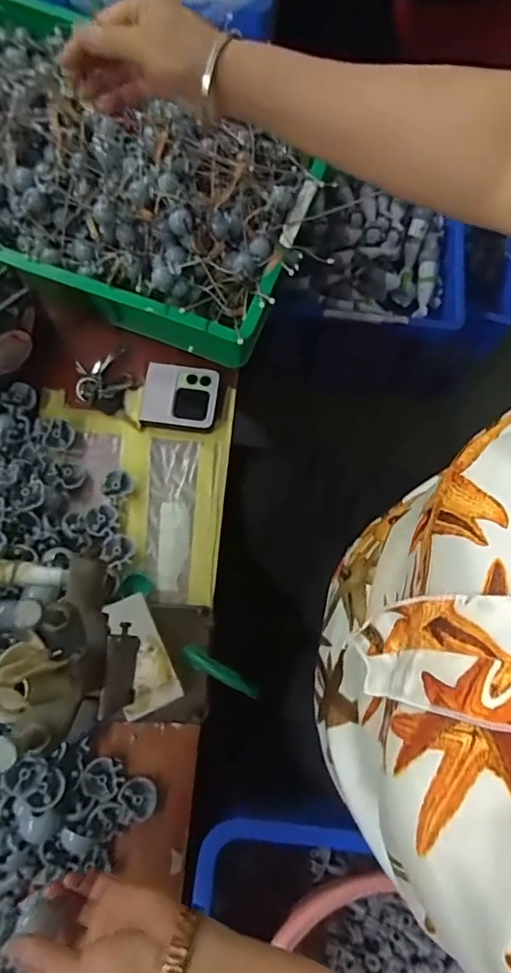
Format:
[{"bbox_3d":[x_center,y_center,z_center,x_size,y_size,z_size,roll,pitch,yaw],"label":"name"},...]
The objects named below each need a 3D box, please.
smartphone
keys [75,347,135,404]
[{"bbox_3d":[-0.089,-0.105,0.635,0.086,0.021,0.077,7,75,2],"label":"smartphone"},{"bbox_3d":[-0.185,-0.134,0.641,0.070,0.013,0.057,-18,75,-5],"label":"keys"}]

